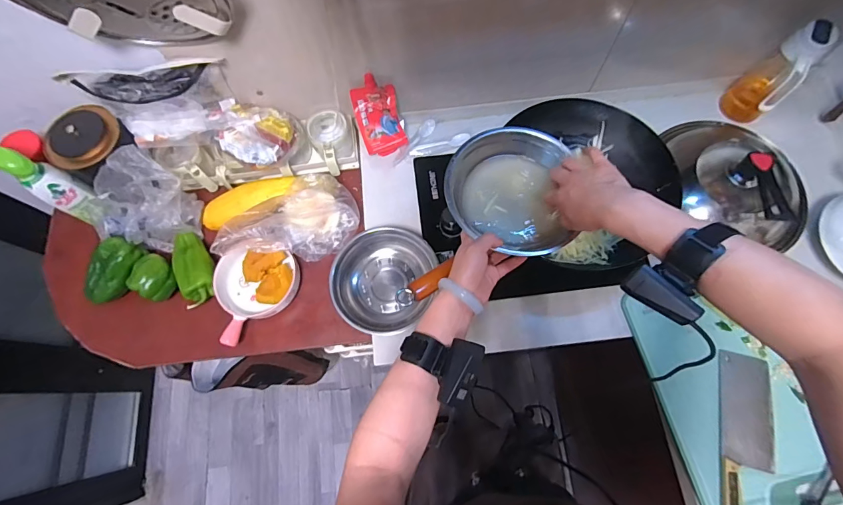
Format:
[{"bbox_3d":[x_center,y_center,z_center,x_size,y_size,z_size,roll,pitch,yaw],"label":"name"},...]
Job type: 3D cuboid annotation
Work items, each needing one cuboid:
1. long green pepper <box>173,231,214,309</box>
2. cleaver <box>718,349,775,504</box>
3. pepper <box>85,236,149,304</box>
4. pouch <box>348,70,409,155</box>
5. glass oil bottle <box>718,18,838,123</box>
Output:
[{"bbox_3d":[-0.426,0.027,0.747,0.064,0.056,0.145,-24,72,-7],"label":"long green pepper"},{"bbox_3d":[0.526,0.306,0.636,0.075,0.029,0.274,11,72,5],"label":"cleaver"},{"bbox_3d":[-0.563,0.034,0.718,0.070,0.054,0.118,20,73,8],"label":"pepper"},{"bbox_3d":[-0.086,-0.270,0.787,0.087,0.162,0.031,-15,42,5],"label":"pouch"},{"bbox_3d":[0.674,-0.338,0.762,0.078,0.209,0.097,43,77,14],"label":"glass oil bottle"}]

